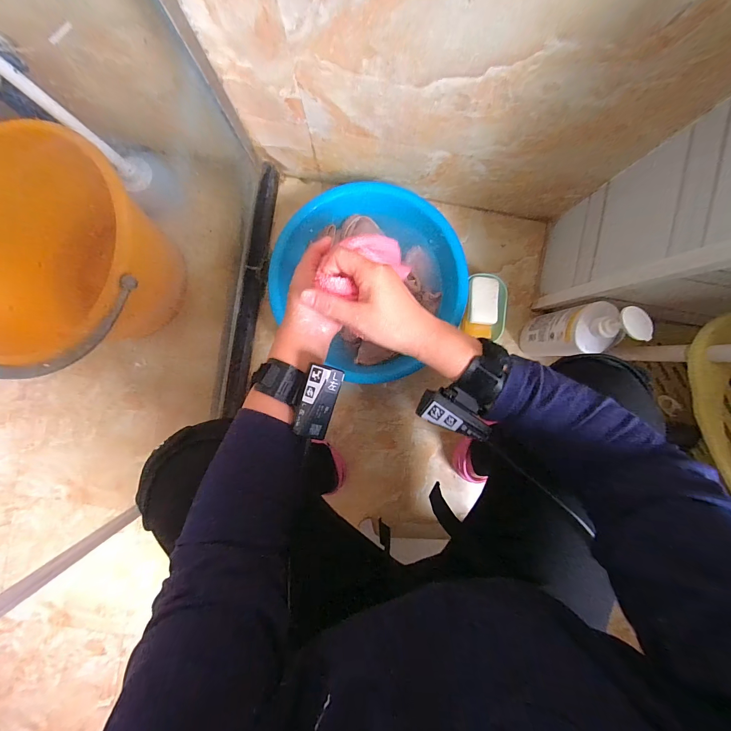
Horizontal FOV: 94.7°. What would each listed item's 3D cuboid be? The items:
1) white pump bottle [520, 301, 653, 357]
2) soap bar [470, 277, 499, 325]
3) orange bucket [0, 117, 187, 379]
[{"bbox_3d":[0.385,-0.065,0.628,0.079,0.274,0.076,0,92,0],"label":"white pump bottle"},{"bbox_3d":[0.255,-0.139,0.721,0.054,0.025,0.099,3,92,-1],"label":"soap bar"},{"bbox_3d":[-0.492,-0.186,0.611,0.304,0.278,0.353,12,92,-1],"label":"orange bucket"}]

